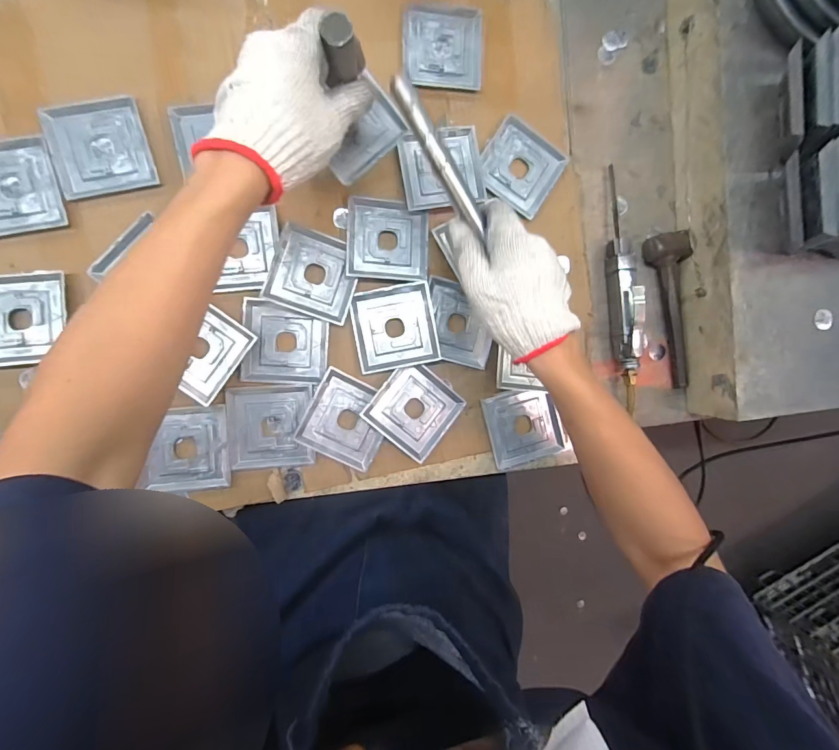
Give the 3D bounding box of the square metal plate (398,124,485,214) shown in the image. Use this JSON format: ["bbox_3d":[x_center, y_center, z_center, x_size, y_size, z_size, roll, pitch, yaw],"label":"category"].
[{"bbox_3d":[0.025,-0.235,0.460,0.089,0.012,0.090,-10,93,-7],"label":"square metal plate"}]

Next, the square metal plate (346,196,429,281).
[{"bbox_3d":[-0.035,-0.154,0.460,0.091,0.006,0.089,2,92,-8],"label":"square metal plate"}]

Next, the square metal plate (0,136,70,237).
[{"bbox_3d":[-0.413,-0.188,0.407,0.090,0.005,0.091,-12,93,-7],"label":"square metal plate"}]

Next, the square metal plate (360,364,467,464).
[{"bbox_3d":[-0.005,0.039,0.468,0.089,0.010,0.090,41,87,-7],"label":"square metal plate"}]

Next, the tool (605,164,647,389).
[{"bbox_3d":[0.248,-0.120,0.489,0.027,0.042,0.256,-6,93,-7],"label":"tool"}]

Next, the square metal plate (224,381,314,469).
[{"bbox_3d":[-0.165,0.058,0.450,0.092,0.017,0.091,-4,92,-7],"label":"square metal plate"}]

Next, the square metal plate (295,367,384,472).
[{"bbox_3d":[-0.081,0.051,0.458,0.088,0.014,0.092,26,88,-8],"label":"square metal plate"}]

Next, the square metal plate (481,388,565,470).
[{"bbox_3d":[0.125,0.061,0.489,0.086,0.005,0.087,-14,94,-7],"label":"square metal plate"}]

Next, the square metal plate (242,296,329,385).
[{"bbox_3d":[-0.148,-0.035,0.450,0.089,0.008,0.088,4,91,-8],"label":"square metal plate"}]

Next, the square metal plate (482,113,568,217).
[{"bbox_3d":[0.120,-0.247,0.481,0.089,0.007,0.092,30,88,-7],"label":"square metal plate"}]

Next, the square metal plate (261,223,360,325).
[{"bbox_3d":[-0.116,-0.112,0.447,0.090,0.015,0.089,18,90,-8],"label":"square metal plate"}]

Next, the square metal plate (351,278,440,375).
[{"bbox_3d":[-0.027,-0.054,0.457,0.090,0.012,0.090,-11,93,-7],"label":"square metal plate"}]

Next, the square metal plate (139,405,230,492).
[{"bbox_3d":[-0.254,0.081,0.444,0.084,0.009,0.091,-3,92,-7],"label":"square metal plate"}]

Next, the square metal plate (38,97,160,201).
[{"bbox_3d":[-0.327,-0.232,0.413,0.090,0.011,0.084,-14,94,-7],"label":"square metal plate"}]

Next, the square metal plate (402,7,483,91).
[{"bbox_3d":[0.028,-0.376,0.465,0.089,0.004,0.086,0,92,-7],"label":"square metal plate"}]

